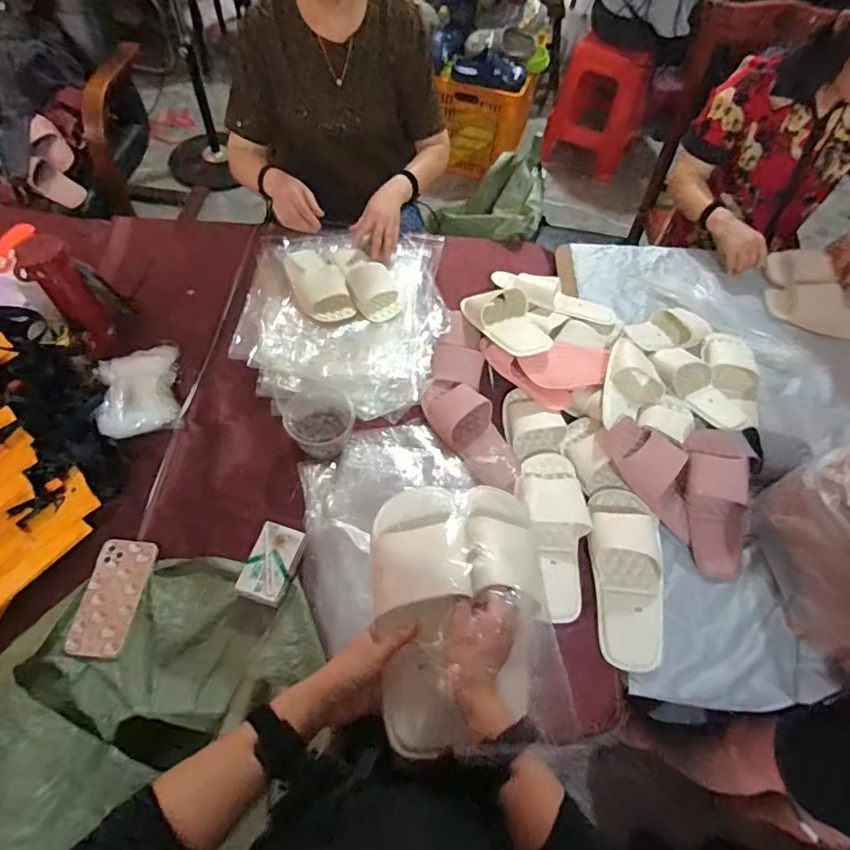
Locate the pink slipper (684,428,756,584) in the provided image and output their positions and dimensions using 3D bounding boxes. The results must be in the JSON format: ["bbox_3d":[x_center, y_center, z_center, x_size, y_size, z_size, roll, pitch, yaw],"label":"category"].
[{"bbox_3d":[0.484,0.123,0.853,0.112,0.053,0.253,10,74,2],"label":"pink slipper"}]

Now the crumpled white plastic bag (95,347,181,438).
[{"bbox_3d":[-0.502,-0.057,0.906,0.128,0.057,0.162,-13,60,-12],"label":"crumpled white plastic bag"}]

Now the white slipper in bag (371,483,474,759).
[{"bbox_3d":[-0.004,0.201,0.565,0.109,0.072,0.270,-5,55,9],"label":"white slipper in bag"}]

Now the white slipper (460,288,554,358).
[{"bbox_3d":[0.162,-0.205,0.998,0.096,0.058,0.231,-20,46,-16],"label":"white slipper"}]

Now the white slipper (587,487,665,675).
[{"bbox_3d":[0.315,0.224,0.799,0.110,0.051,0.275,10,58,2],"label":"white slipper"}]

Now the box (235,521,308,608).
[{"bbox_3d":[-0.229,0.208,0.772,0.067,0.032,0.111,15,58,5],"label":"box"}]

